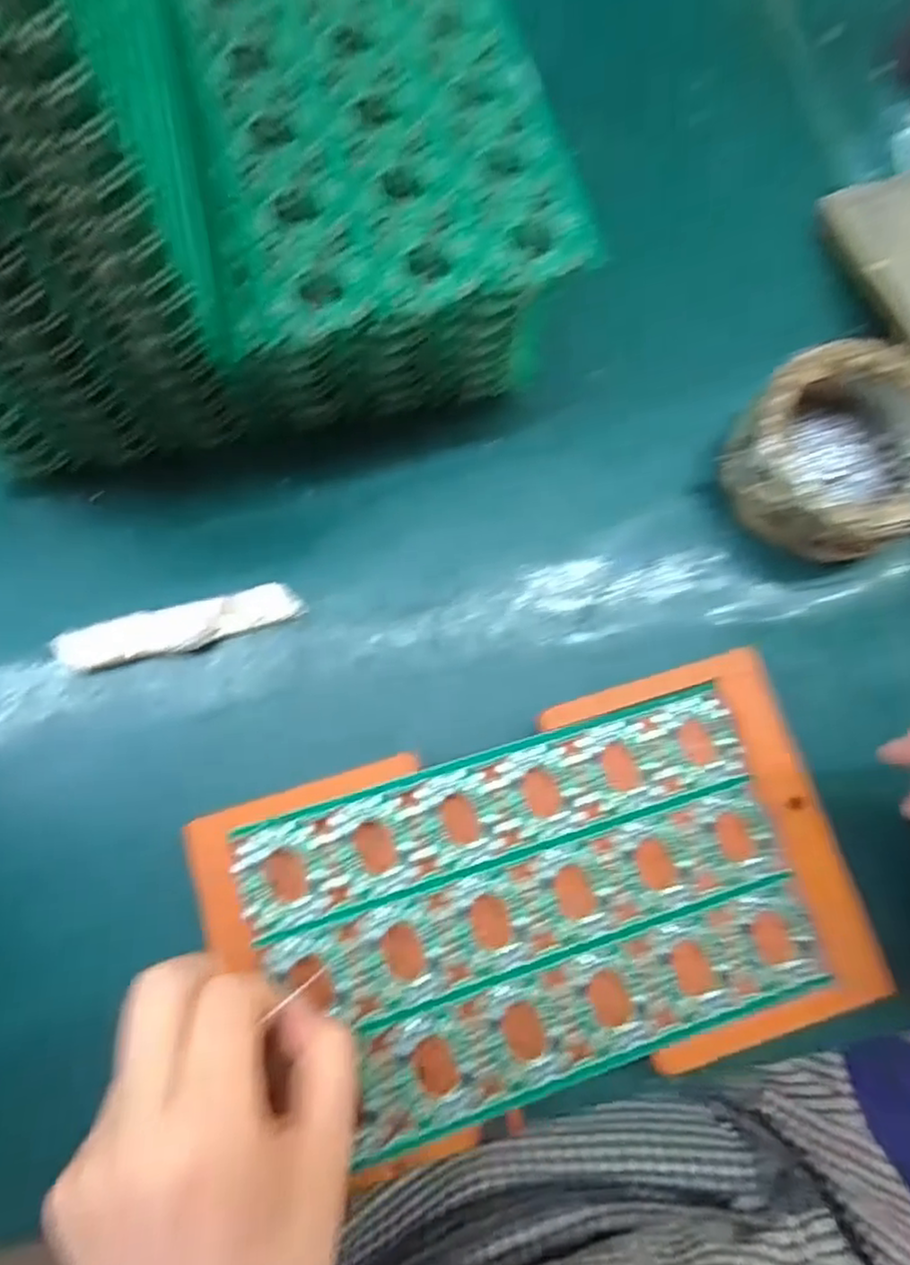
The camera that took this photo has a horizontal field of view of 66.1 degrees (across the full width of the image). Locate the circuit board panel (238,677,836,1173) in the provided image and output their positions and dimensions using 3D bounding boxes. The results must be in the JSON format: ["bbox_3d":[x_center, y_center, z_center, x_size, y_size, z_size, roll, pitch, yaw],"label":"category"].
[{"bbox_3d":[0.031,0.104,0.266,0.198,0.006,0.121,-15,77,-9],"label":"circuit board panel"}]

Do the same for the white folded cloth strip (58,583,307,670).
[{"bbox_3d":[-0.118,-0.002,0.304,0.101,0.010,0.020,-13,78,-4],"label":"white folded cloth strip"}]

